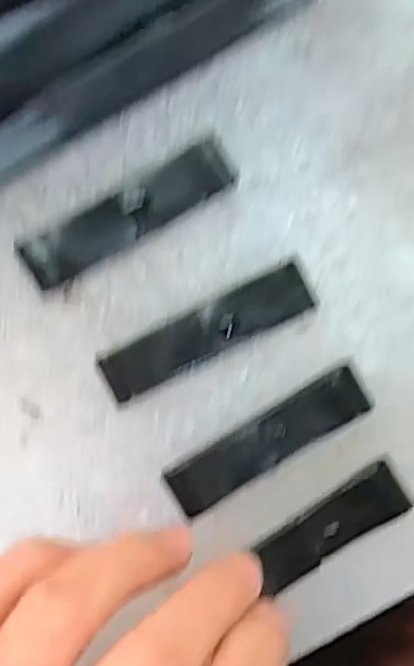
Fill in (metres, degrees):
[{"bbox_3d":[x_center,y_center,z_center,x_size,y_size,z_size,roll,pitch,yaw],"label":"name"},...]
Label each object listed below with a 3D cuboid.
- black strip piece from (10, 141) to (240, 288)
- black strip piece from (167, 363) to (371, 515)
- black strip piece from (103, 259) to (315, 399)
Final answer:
[{"bbox_3d":[-0.022,-0.035,0.196,0.065,0.007,0.014,-31,94,-6],"label":"black strip piece"},{"bbox_3d":[0.018,0.031,0.199,0.062,0.007,0.015,-29,94,-6],"label":"black strip piece"},{"bbox_3d":[0.001,-0.001,0.198,0.064,0.008,0.015,-26,94,-6],"label":"black strip piece"}]

